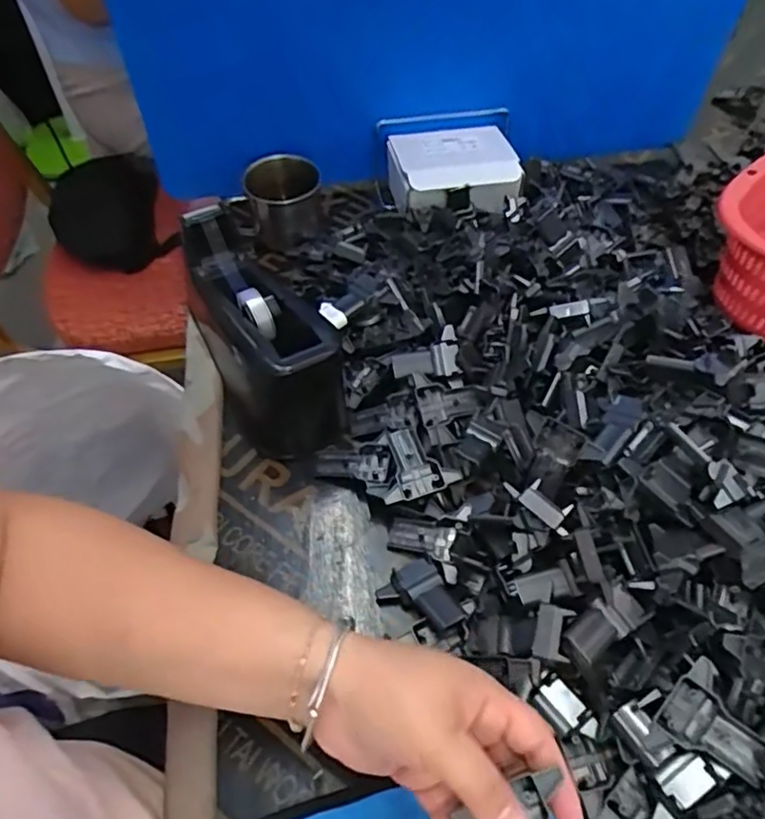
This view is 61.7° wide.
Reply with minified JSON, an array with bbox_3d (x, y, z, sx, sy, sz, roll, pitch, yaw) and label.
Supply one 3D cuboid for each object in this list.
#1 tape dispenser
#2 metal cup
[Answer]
[{"bbox_3d":[-0.097,-0.067,0.523,0.091,0.103,0.197,-23,58,-15],"label":"tape dispenser"},{"bbox_3d":[-0.100,-0.208,0.651,0.081,0.060,0.087,-9,55,-5],"label":"metal cup"}]

